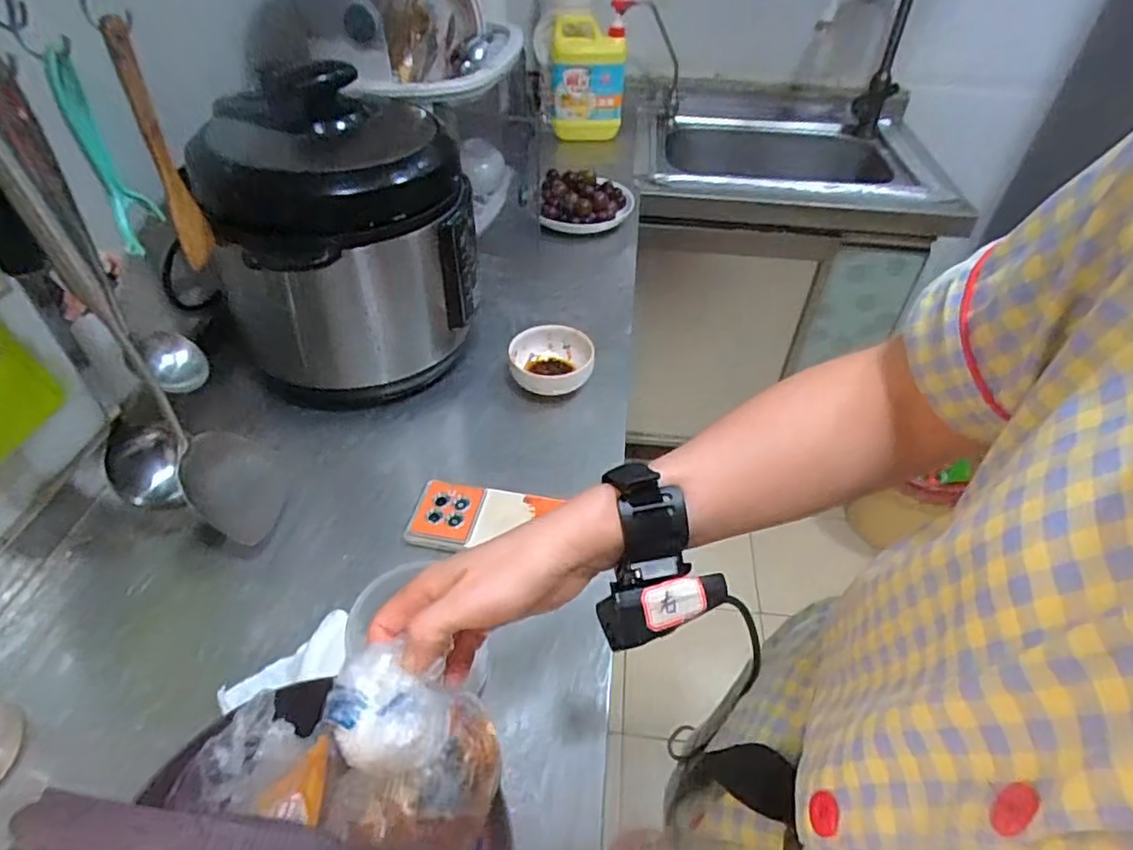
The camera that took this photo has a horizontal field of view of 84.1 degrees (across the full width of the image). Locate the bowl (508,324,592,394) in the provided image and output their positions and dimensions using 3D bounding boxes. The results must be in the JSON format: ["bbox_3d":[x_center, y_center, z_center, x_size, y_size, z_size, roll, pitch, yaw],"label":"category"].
[{"bbox_3d":[-0.017,-0.073,0.756,0.100,0.046,0.092,-5,45,-6],"label":"bowl"}]

